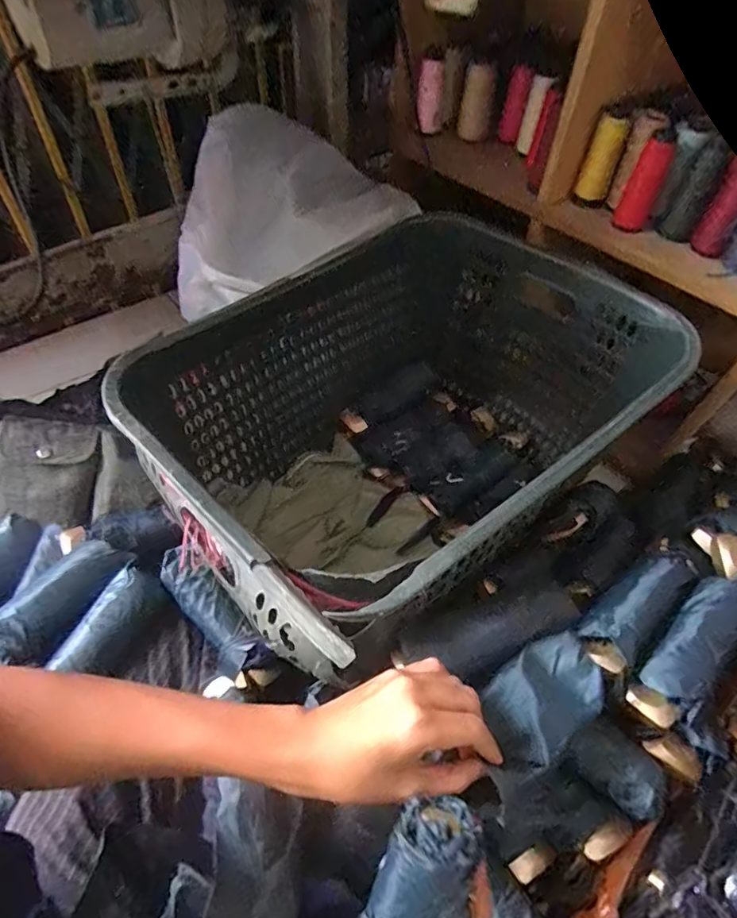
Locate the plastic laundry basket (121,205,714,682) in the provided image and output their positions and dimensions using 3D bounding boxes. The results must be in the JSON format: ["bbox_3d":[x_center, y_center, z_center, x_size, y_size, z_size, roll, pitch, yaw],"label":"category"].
[{"bbox_3d":[0.075,-0.037,0.685,0.646,0.331,0.402,-34,59,-26],"label":"plastic laundry basket"}]

